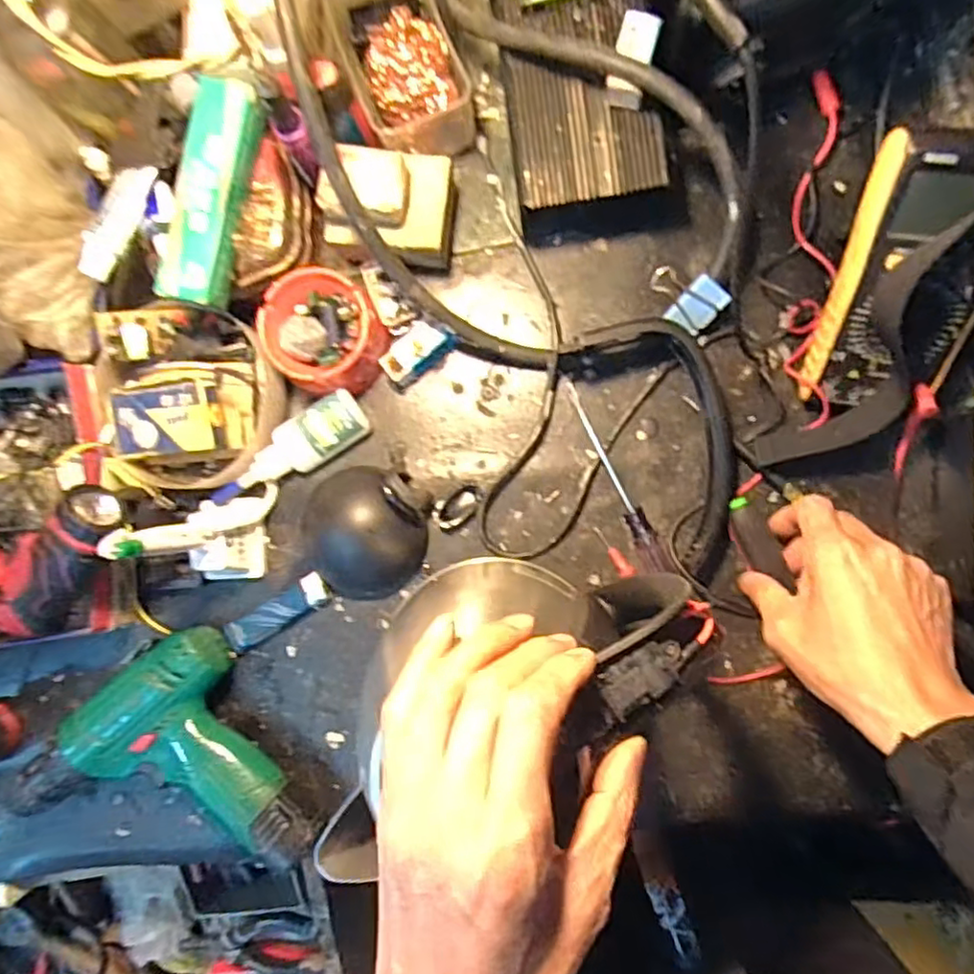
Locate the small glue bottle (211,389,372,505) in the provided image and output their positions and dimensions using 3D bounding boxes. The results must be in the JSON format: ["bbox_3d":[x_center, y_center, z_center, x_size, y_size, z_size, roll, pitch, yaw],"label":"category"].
[{"bbox_3d":[-0.147,-0.025,0.478,0.123,0.021,0.036,-32,87,3],"label":"small glue bottle"}]

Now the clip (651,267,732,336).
[{"bbox_3d":[0.139,-0.132,0.458,0.054,0.026,0.038,34,92,4],"label":"clip"}]

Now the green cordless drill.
[{"bbox_3d":[-0.234,0.213,0.467,0.176,0.046,0.169,-31,87,3],"label":"green cordless drill"}]

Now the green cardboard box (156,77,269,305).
[{"bbox_3d":[-0.182,-0.191,0.438,0.044,0.047,0.141,15,90,5],"label":"green cardboard box"}]

